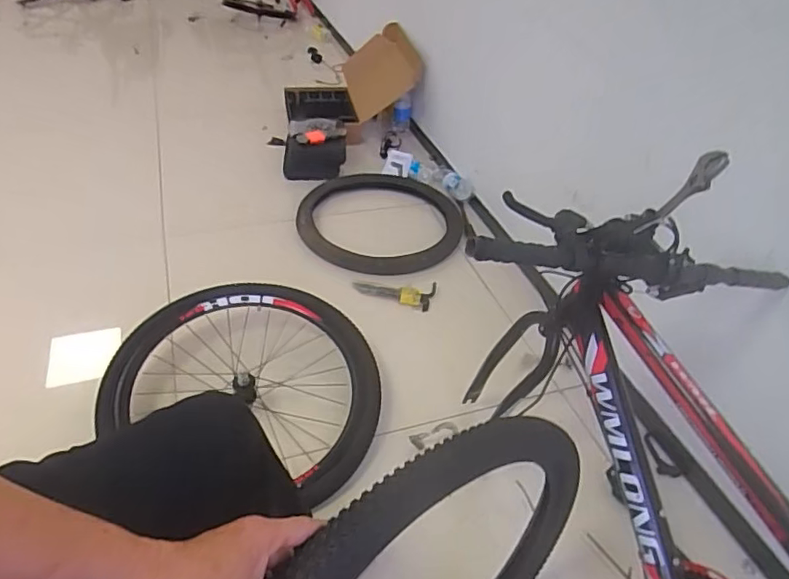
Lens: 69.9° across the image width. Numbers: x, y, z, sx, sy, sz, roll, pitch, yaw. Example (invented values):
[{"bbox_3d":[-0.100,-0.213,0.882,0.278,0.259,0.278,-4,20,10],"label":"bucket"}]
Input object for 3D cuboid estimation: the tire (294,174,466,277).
[{"bbox_3d":[-0.034,-0.215,1.661,0.468,0.071,0.477,1,50,-1],"label":"tire"}]

